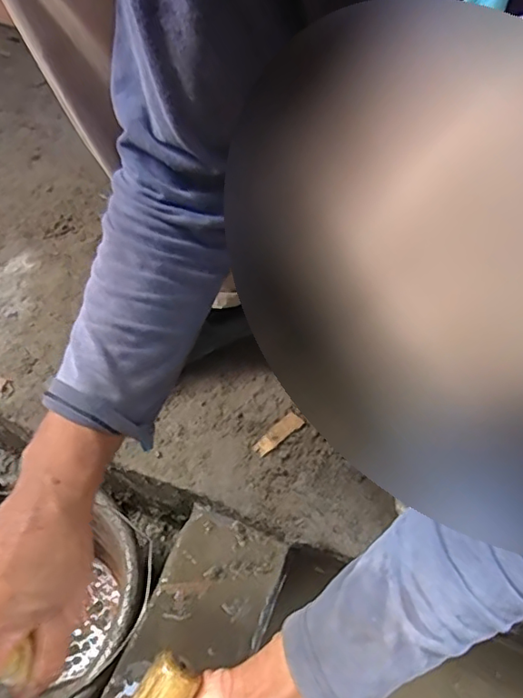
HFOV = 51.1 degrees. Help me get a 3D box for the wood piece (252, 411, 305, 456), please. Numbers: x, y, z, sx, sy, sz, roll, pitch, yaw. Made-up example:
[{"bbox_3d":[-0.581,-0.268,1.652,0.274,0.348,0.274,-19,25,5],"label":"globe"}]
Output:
[{"bbox_3d":[0.017,0.086,0.562,0.057,0.004,0.018,-36,64,-24],"label":"wood piece"}]

